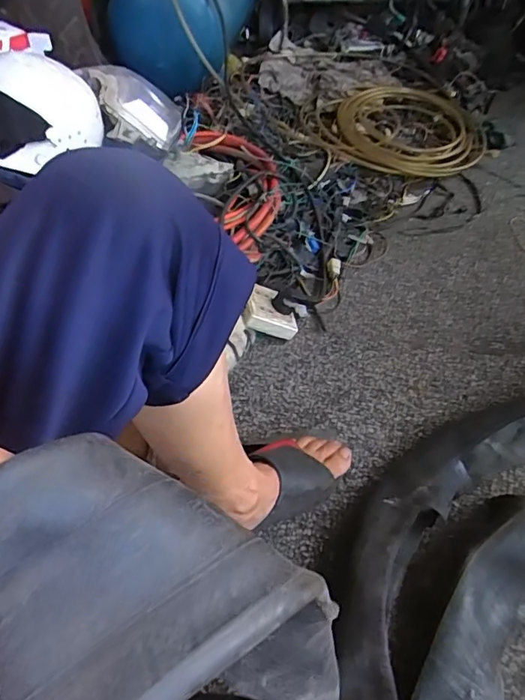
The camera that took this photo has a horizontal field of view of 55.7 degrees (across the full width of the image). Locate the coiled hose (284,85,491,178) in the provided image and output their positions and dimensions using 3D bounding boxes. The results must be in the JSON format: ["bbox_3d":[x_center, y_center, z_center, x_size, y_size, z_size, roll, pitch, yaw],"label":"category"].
[{"bbox_3d":[0.279,-0.495,1.120,0.471,0.057,0.340,-17,51,-14],"label":"coiled hose"}]

